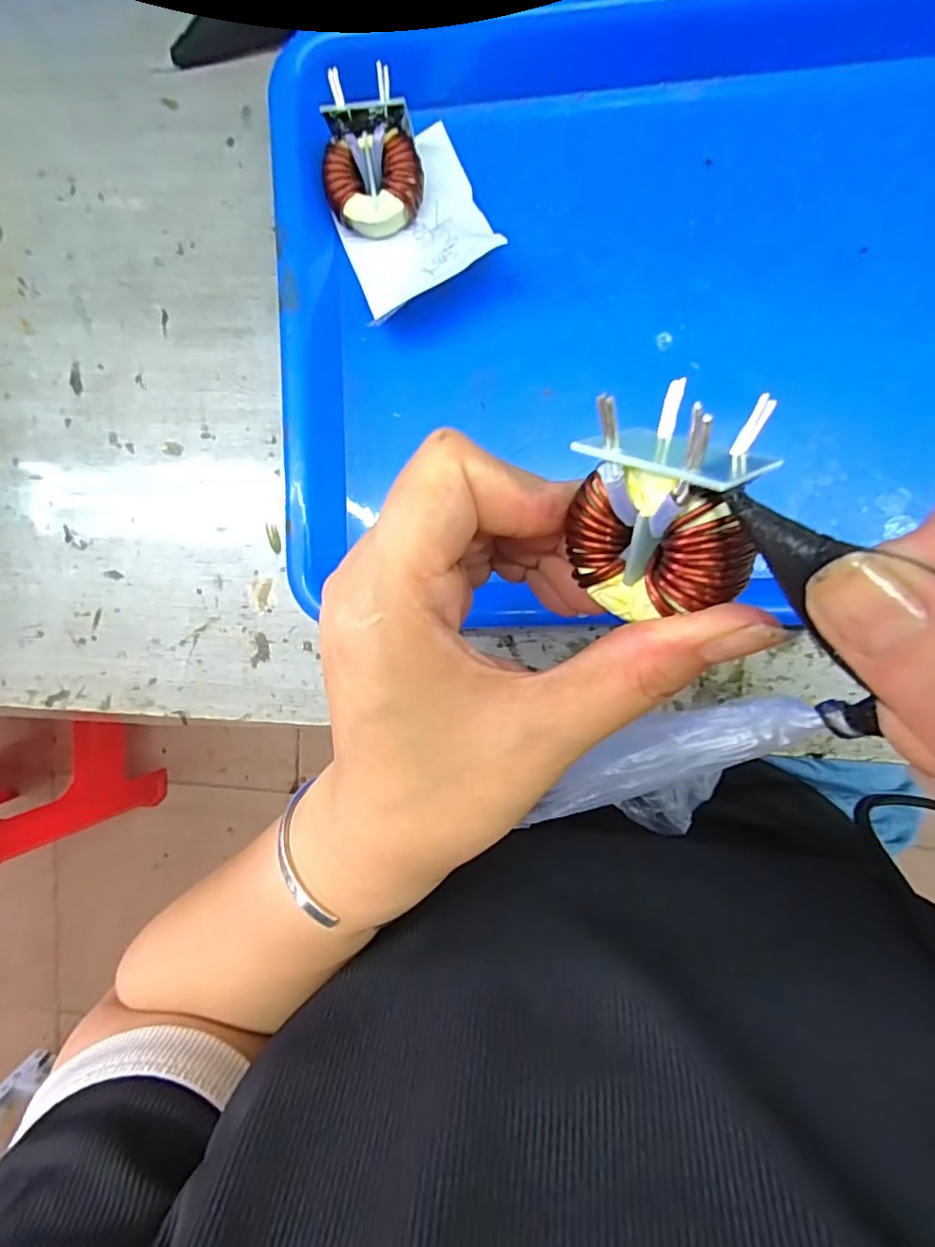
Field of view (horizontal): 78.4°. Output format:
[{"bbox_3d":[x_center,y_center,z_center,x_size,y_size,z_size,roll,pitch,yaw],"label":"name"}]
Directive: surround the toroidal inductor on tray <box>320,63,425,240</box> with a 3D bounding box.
[{"bbox_3d":[-0.041,-0.199,0.245,0.040,0.015,0.053,-2,114,2],"label":"toroidal inductor on tray"}]

